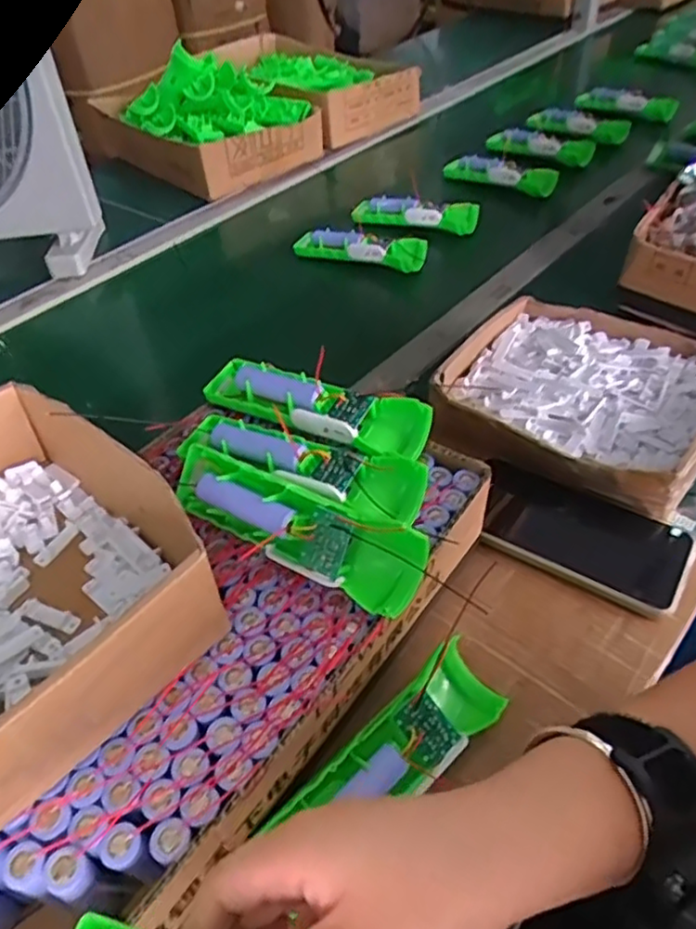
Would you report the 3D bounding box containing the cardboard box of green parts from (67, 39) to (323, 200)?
[{"bbox_3d":[-0.238,-0.554,1.053,0.341,0.118,0.218,31,54,30],"label":"cardboard box of green parts"}]

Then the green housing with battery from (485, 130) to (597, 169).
[{"bbox_3d":[0.301,-0.496,1.046,0.172,0.046,0.034,15,48,18],"label":"green housing with battery"}]

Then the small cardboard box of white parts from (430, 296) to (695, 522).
[{"bbox_3d":[0.198,-0.062,0.568,0.215,0.053,0.189,25,51,26],"label":"small cardboard box of white parts"}]

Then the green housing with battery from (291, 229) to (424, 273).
[{"bbox_3d":[0.014,-0.266,0.813,0.170,0.029,0.031,14,47,17],"label":"green housing with battery"}]

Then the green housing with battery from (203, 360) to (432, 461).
[{"bbox_3d":[-0.023,-0.041,0.467,0.158,0.029,0.048,21,50,23],"label":"green housing with battery"}]

